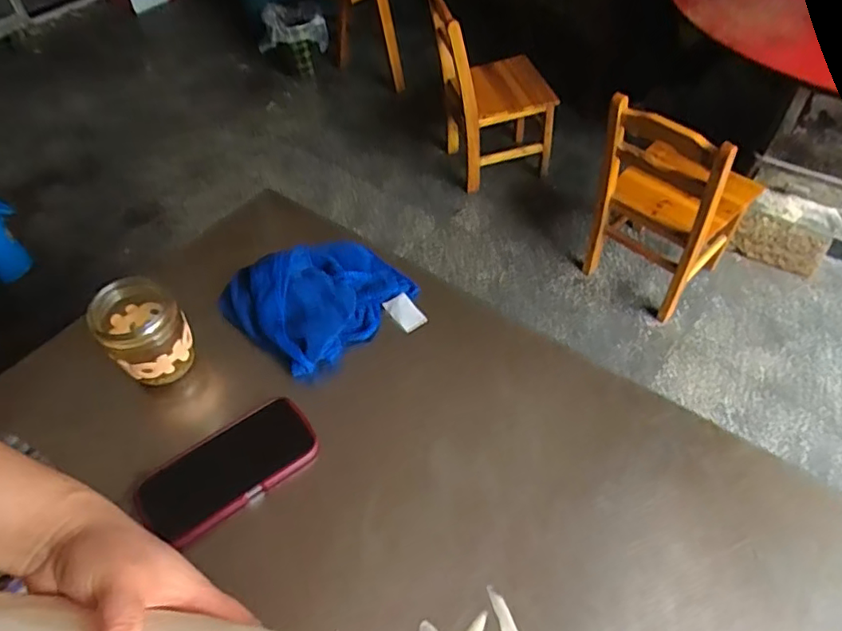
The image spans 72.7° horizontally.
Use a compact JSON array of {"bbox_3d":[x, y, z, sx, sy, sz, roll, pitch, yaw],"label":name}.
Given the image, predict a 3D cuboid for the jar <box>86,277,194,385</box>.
[{"bbox_3d":[-0.282,0.017,0.588,0.077,0.093,0.073,-1,51,2],"label":"jar"}]

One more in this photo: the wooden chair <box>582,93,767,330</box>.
[{"bbox_3d":[0.698,-0.336,1.572,0.447,0.585,0.332,-39,59,-25],"label":"wooden chair"}]

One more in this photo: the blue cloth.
[{"bbox_3d":[-0.115,-0.022,0.670,0.202,0.052,0.172,-30,56,-20],"label":"blue cloth"}]

